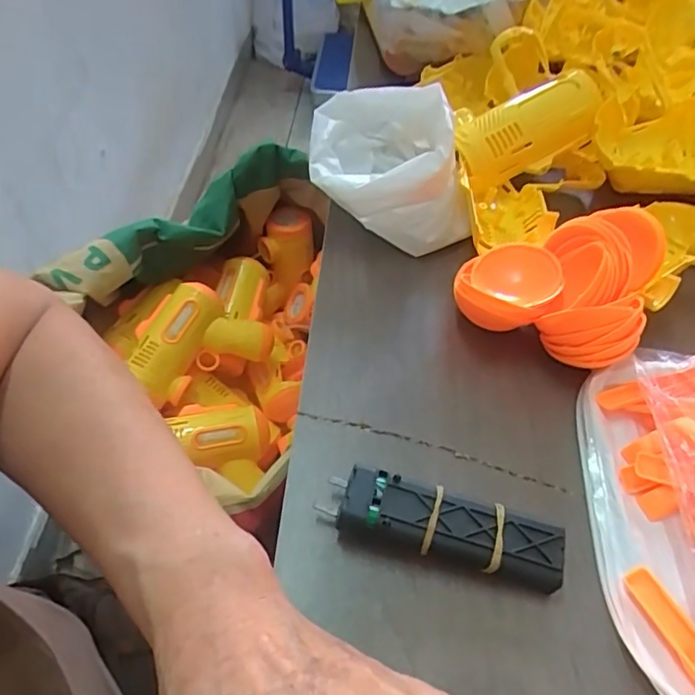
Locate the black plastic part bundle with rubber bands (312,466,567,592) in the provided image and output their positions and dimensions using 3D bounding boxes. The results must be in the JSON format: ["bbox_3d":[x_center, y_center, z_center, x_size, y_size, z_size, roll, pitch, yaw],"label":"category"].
[{"bbox_3d":[0.047,0.090,0.290,0.117,0.024,0.032,13,52,8],"label":"black plastic part bundle with rubber bands"}]

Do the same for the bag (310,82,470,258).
[{"bbox_3d":[0.026,-0.139,0.443,0.110,0.072,0.132,-5,51,-7],"label":"bag"}]

